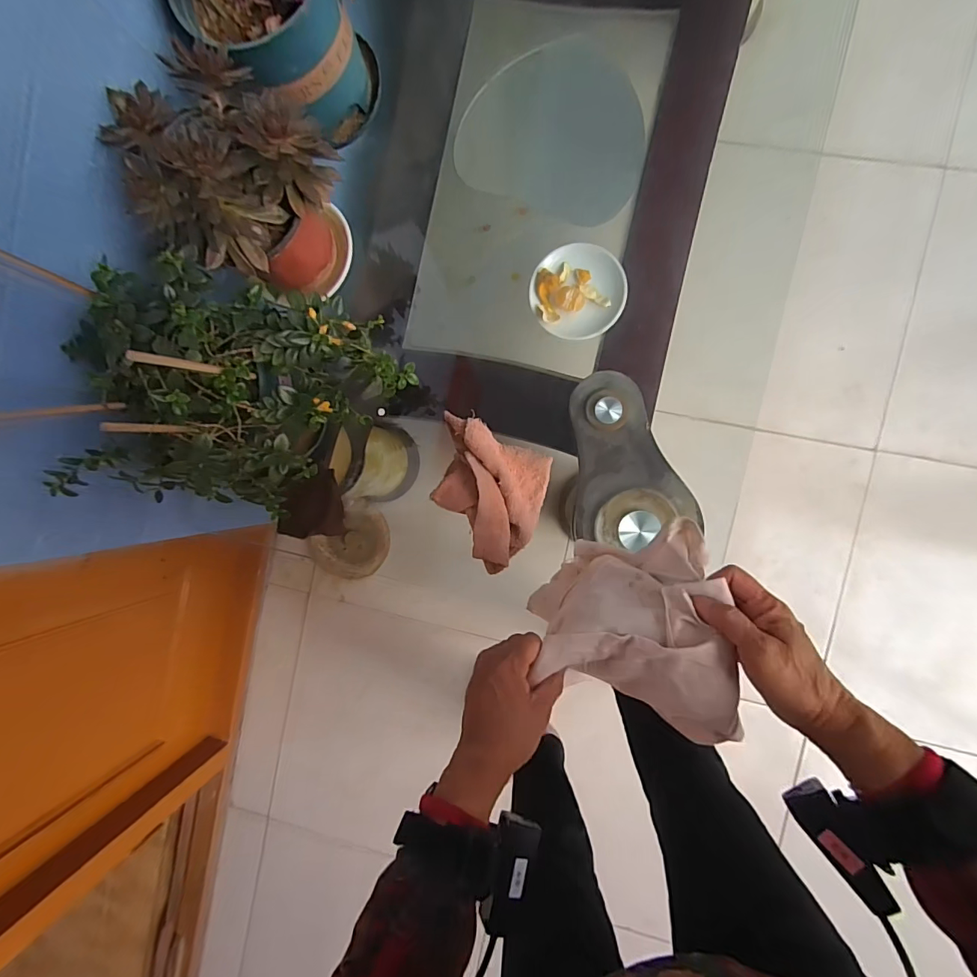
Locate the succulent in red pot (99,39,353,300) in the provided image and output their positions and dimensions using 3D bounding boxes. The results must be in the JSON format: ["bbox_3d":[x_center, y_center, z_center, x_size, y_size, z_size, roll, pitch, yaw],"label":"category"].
[{"bbox_3d":[-0.295,-0.367,0.554,0.183,0.234,0.194,0,92,7],"label":"succulent in red pot"}]

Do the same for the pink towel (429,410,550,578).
[{"bbox_3d":[-0.004,0.010,0.621,0.154,0.044,0.185,16,93,6],"label":"pink towel"}]

